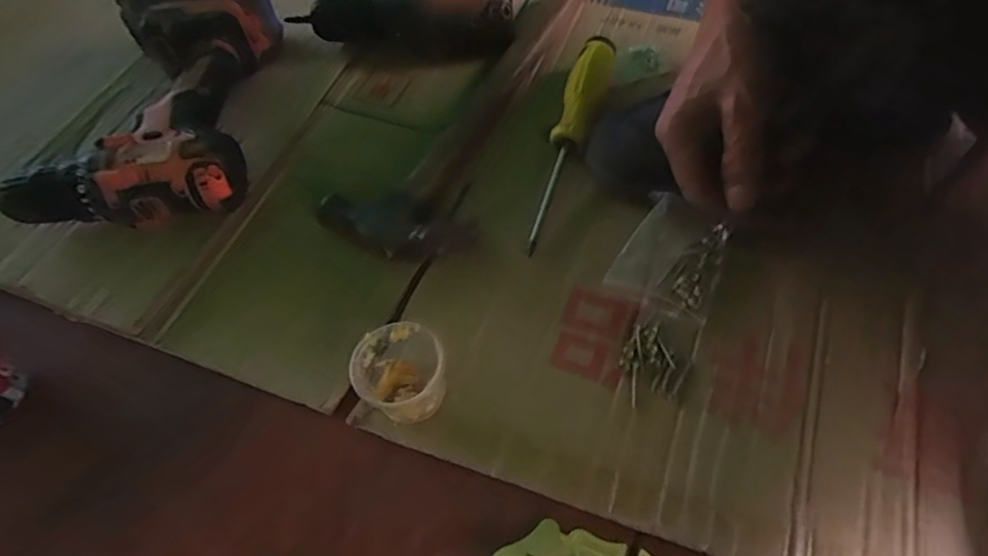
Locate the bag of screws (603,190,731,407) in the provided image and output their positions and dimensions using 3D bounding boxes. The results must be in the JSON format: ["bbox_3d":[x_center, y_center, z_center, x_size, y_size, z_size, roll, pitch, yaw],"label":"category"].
[{"bbox_3d":[0.110,0.008,0.404,0.067,0.018,0.136,12,63,11],"label":"bag of screws"}]

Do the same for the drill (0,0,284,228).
[{"bbox_3d":[-0.258,-0.144,0.488,0.143,0.090,0.239,-5,57,0],"label":"drill"}]

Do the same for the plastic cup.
[{"bbox_3d":[-0.054,0.057,0.367,0.051,0.042,0.047,-1,57,2],"label":"plastic cup"}]

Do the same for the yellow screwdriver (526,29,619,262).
[{"bbox_3d":[0.054,-0.108,0.475,0.030,0.033,0.201,16,60,13],"label":"yellow screwdriver"}]

